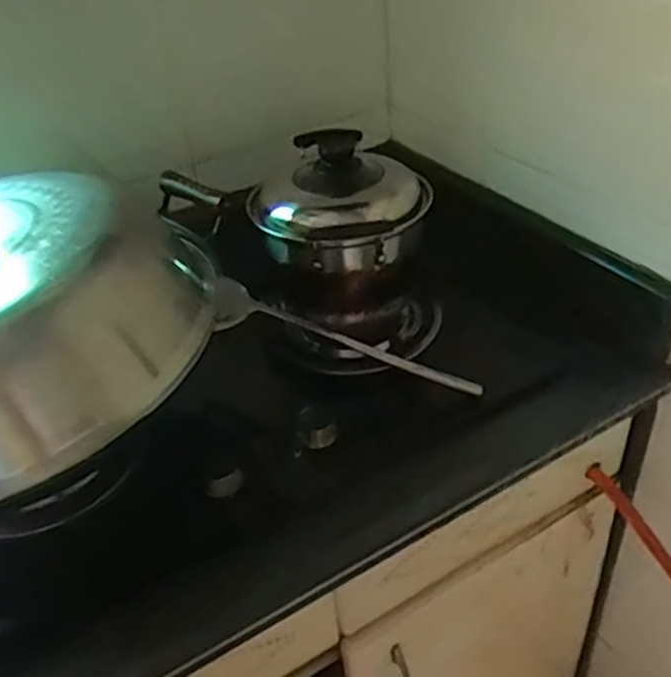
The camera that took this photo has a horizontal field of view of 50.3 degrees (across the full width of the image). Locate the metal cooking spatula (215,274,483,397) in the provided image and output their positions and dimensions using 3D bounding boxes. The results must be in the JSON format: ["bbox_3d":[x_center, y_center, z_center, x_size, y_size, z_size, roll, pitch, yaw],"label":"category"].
[{"bbox_3d":[0.021,0.004,0.735,0.300,0.032,0.074,20,32,-23],"label":"metal cooking spatula"}]

